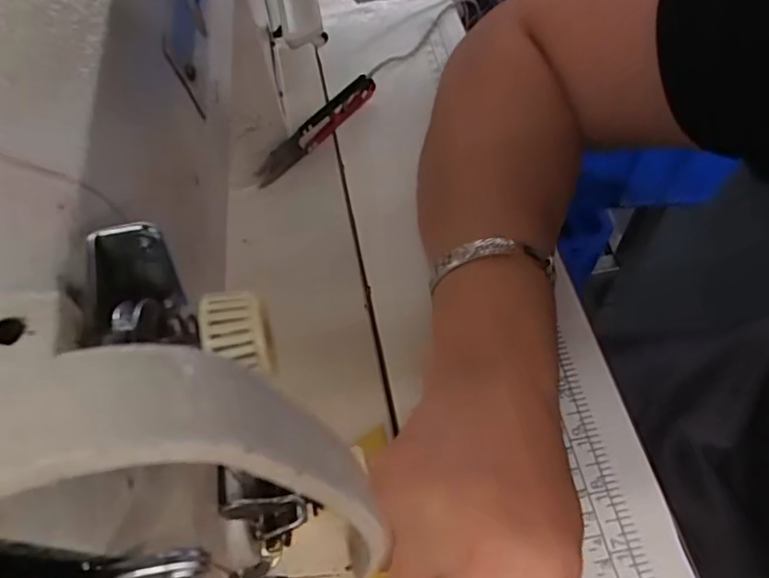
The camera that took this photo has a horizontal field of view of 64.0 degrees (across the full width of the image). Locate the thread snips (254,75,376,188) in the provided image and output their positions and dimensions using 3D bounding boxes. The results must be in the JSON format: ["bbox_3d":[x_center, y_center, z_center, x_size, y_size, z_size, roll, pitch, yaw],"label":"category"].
[{"bbox_3d":[-0.044,-0.104,0.407,0.006,0.027,0.105,35,65,22],"label":"thread snips"}]

